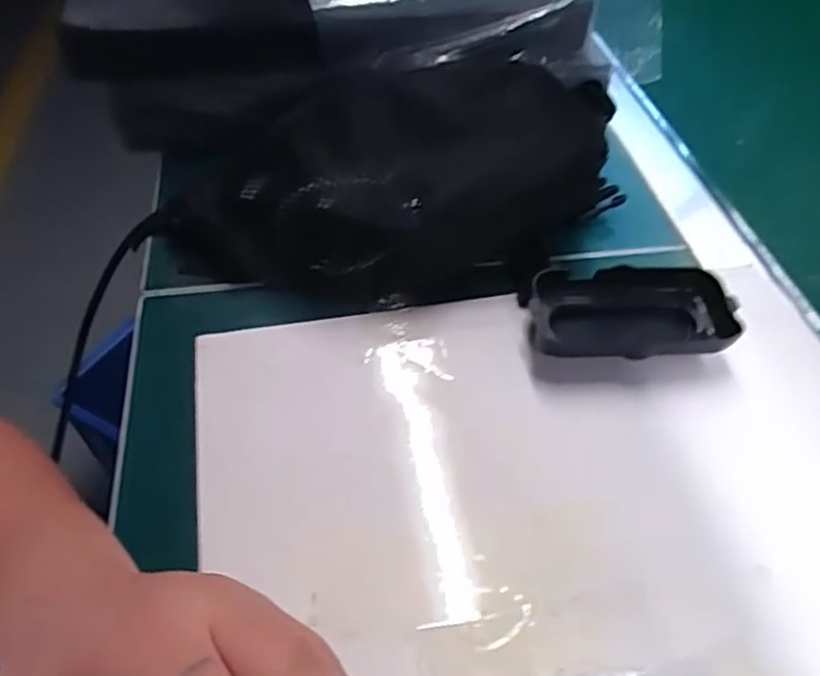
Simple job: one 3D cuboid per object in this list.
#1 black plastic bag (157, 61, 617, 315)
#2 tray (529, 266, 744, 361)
[{"bbox_3d":[-0.003,-0.104,0.404,0.305,0.075,0.147,-5,51,-7],"label":"black plastic bag"},{"bbox_3d":[0.122,-0.013,0.365,0.110,0.029,0.050,-1,51,-3],"label":"tray"}]

